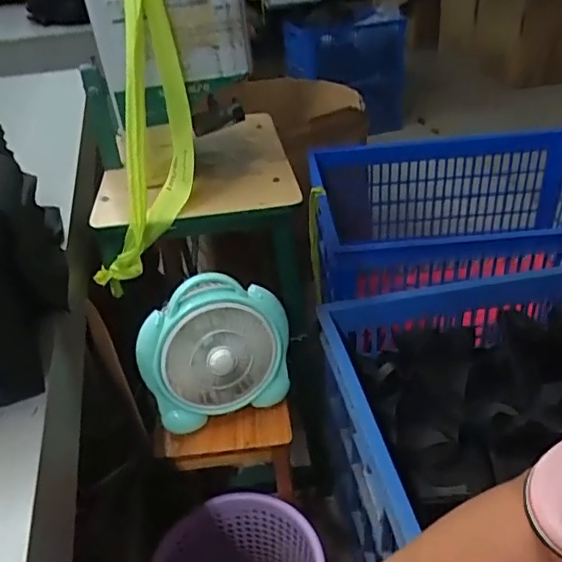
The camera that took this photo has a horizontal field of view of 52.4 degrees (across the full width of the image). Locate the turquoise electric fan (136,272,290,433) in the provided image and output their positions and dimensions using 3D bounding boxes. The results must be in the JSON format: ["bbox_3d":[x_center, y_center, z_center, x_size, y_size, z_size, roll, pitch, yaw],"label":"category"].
[{"bbox_3d":[-0.104,0.112,0.921,0.240,0.217,0.080,-14,35,-15],"label":"turquoise electric fan"}]

